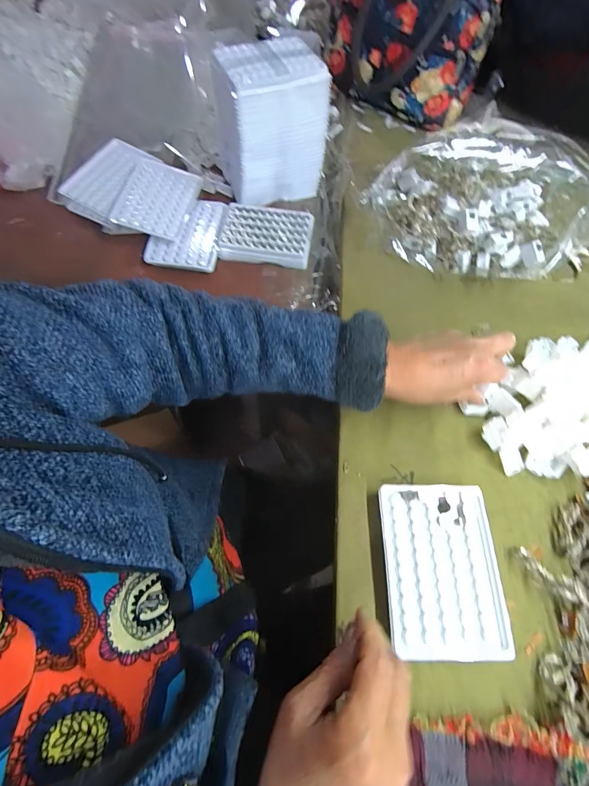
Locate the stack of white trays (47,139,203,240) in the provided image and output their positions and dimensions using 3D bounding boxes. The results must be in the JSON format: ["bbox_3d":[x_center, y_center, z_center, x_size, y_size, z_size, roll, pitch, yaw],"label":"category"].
[{"bbox_3d":[-0.236,-0.294,0.532,0.199,0.034,0.139,25,66,8],"label":"stack of white trays"}]

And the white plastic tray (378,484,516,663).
[{"bbox_3d":[0.126,0.147,0.308,0.096,0.014,0.131,1,65,-2],"label":"white plastic tray"}]

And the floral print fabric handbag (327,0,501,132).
[{"bbox_3d":[0.164,-0.537,0.555,0.106,0.160,0.242,-36,72,-18],"label":"floral print fabric handbag"}]

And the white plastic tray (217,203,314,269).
[{"bbox_3d":[-0.040,-0.227,0.522,0.126,0.027,0.086,7,65,0],"label":"white plastic tray"}]

